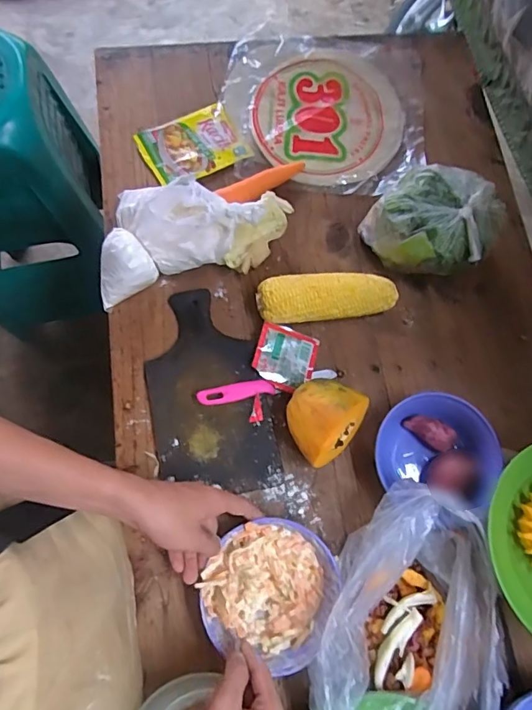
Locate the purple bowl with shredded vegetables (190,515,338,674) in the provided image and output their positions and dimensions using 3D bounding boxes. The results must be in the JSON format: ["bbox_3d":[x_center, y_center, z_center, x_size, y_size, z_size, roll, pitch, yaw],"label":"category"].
[{"bbox_3d":[0.006,0.251,0.515,0.136,0.060,0.138,0,73,0],"label":"purple bowl with shredded vegetables"}]

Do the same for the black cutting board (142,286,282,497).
[{"bbox_3d":[-0.073,0.041,0.594,0.135,0.019,0.252,-12,73,-3],"label":"black cutting board"}]

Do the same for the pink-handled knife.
[{"bbox_3d":[0.003,0.038,0.598,0.177,0.010,0.022,-10,73,-16],"label":"pink-handled knife"}]

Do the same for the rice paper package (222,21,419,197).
[{"bbox_3d":[0.091,-0.379,0.729,0.298,0.032,0.281,1,73,0],"label":"rice paper package"}]

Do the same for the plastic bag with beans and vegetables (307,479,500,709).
[{"bbox_3d":[0.146,0.286,0.497,0.168,0.088,0.270,14,74,5],"label":"plastic bag with beans and vegetables"}]

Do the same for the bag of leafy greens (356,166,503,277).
[{"bbox_3d":[0.216,-0.165,0.627,0.164,0.107,0.124,-2,73,0],"label":"bag of leafy greens"}]

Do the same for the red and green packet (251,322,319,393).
[{"bbox_3d":[0.024,0.004,0.607,0.077,0.006,0.080,21,67,-14],"label":"red and green packet"}]

